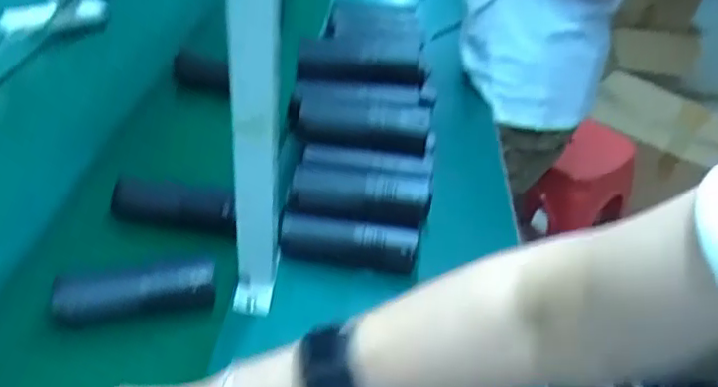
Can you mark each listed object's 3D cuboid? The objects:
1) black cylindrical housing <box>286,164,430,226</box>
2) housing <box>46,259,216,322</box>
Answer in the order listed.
[{"bbox_3d":[0.002,0.000,0.739,0.168,0.042,0.049,5,37,-1],"label":"black cylindrical housing"},{"bbox_3d":[-0.234,0.101,0.642,0.159,0.040,0.035,-3,38,-12],"label":"housing"}]

